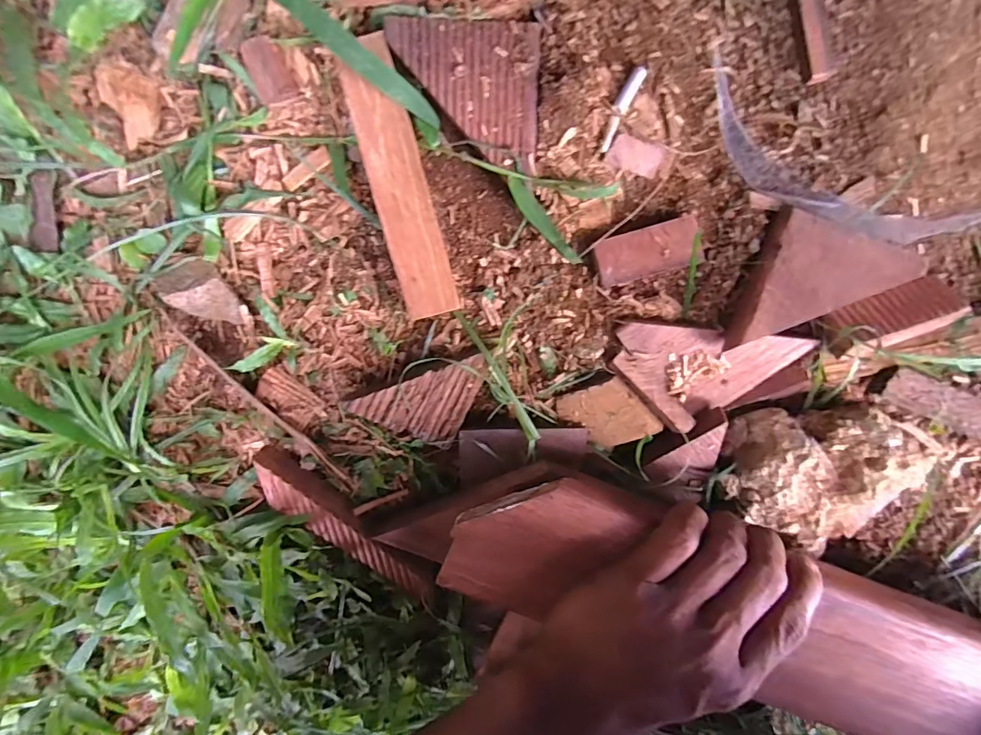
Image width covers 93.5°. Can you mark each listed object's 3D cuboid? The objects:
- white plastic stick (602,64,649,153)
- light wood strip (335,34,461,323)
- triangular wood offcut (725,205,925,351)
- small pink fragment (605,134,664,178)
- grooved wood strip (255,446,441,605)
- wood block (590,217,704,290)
[{"bbox_3d":[0.081,-0.160,0.286,0.008,0.011,0.050,27,95,-4],"label":"white plastic stick"},{"bbox_3d":[-0.053,-0.107,0.267,0.032,0.006,0.155,-15,97,0],"label":"light wood strip"},{"bbox_3d":[0.194,-0.061,0.286,0.119,0.020,0.066,-20,84,-3],"label":"triangular wood offcut"},{"bbox_3d":[0.093,-0.134,0.295,0.035,0.004,0.019,14,114,-12],"label":"small pink fragment"},{"bbox_3d":[-0.094,0.105,0.300,0.142,0.018,0.028,36,94,-5],"label":"grooved wood strip"},{"bbox_3d":[0.102,-0.074,0.297,0.066,0.015,0.030,-15,96,0],"label":"wood block"}]

